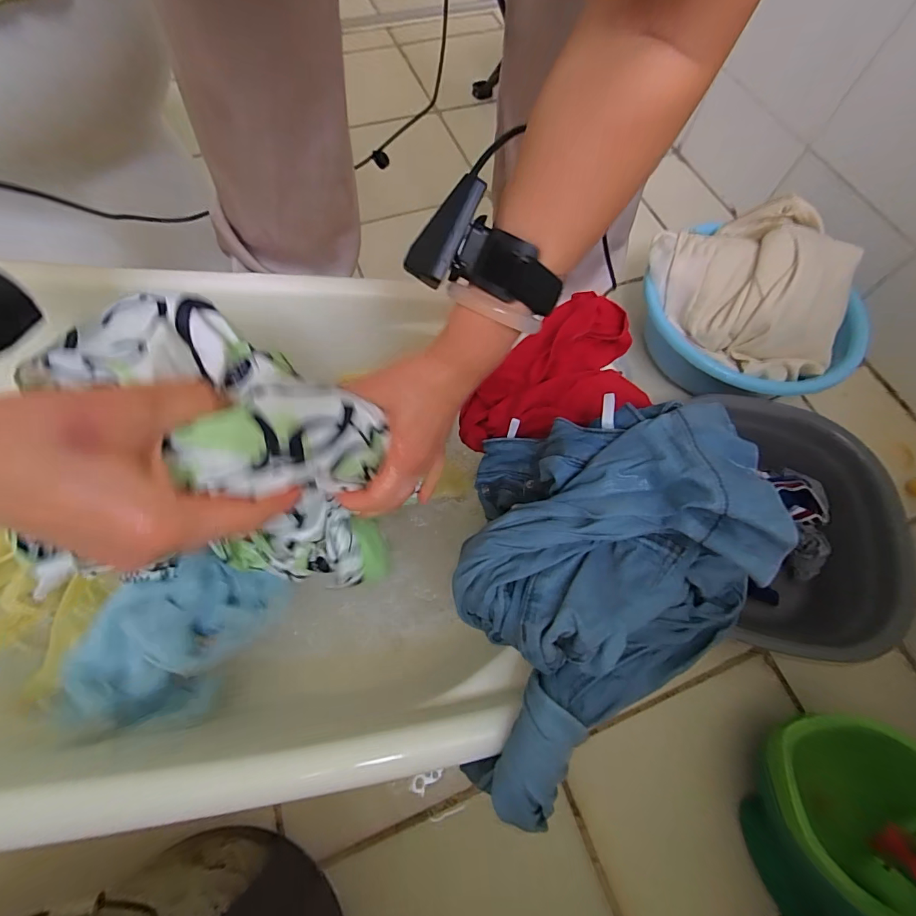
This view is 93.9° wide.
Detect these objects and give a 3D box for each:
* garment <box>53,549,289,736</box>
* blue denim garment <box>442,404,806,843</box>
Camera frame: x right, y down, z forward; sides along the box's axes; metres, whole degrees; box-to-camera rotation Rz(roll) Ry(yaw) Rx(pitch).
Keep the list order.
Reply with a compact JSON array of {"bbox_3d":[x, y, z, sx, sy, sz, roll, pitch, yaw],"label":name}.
[{"bbox_3d":[-0.277,0.173,0.415,0.131,0.077,0.167,24,67,8],"label":"garment"},{"bbox_3d":[0.109,0.074,0.310,0.229,0.141,0.264,-11,67,-8],"label":"blue denim garment"}]

